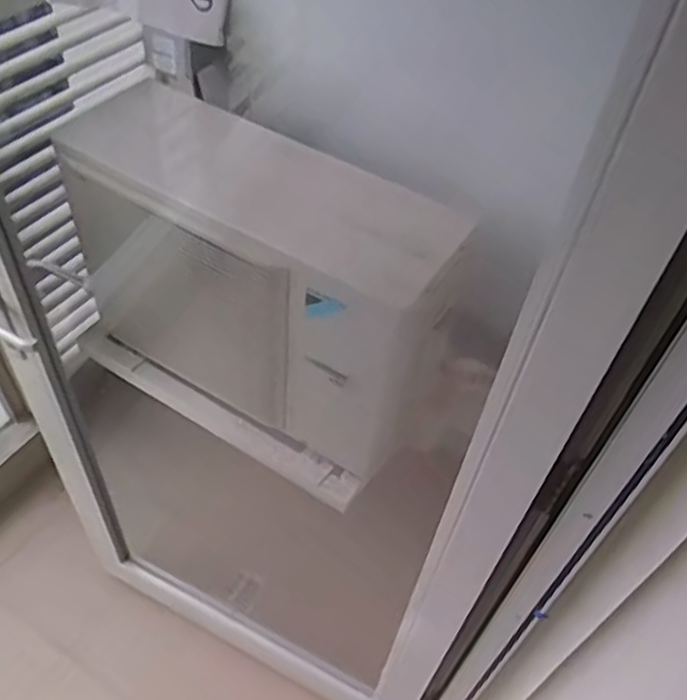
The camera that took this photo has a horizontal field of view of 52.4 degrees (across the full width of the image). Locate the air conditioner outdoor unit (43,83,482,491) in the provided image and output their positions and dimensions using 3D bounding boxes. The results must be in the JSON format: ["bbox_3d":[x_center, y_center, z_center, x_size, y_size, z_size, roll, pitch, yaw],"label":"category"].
[{"bbox_3d":[-0.194,-0.145,1.516,0.815,0.561,0.277,29,53,19],"label":"air conditioner outdoor unit"}]

